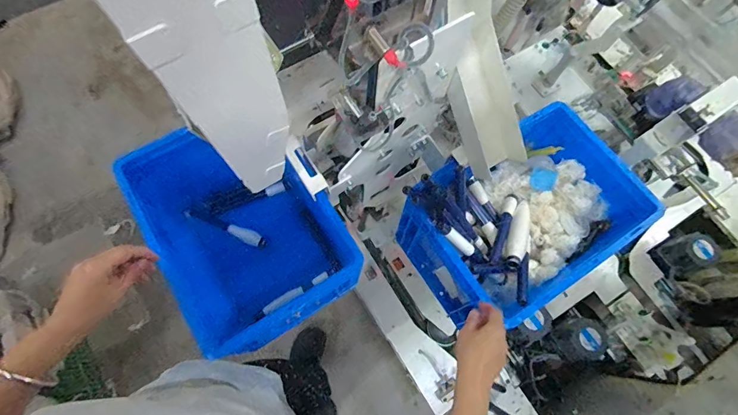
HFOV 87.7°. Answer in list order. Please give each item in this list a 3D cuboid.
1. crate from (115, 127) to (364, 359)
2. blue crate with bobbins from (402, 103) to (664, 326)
[{"bbox_3d":[-0.247,0.056,0.800,0.295,0.266,0.382,-31,76,-11],"label":"crate"},{"bbox_3d":[0.307,0.021,0.810,0.408,0.244,0.292,-34,77,-12],"label":"blue crate with bobbins"}]

